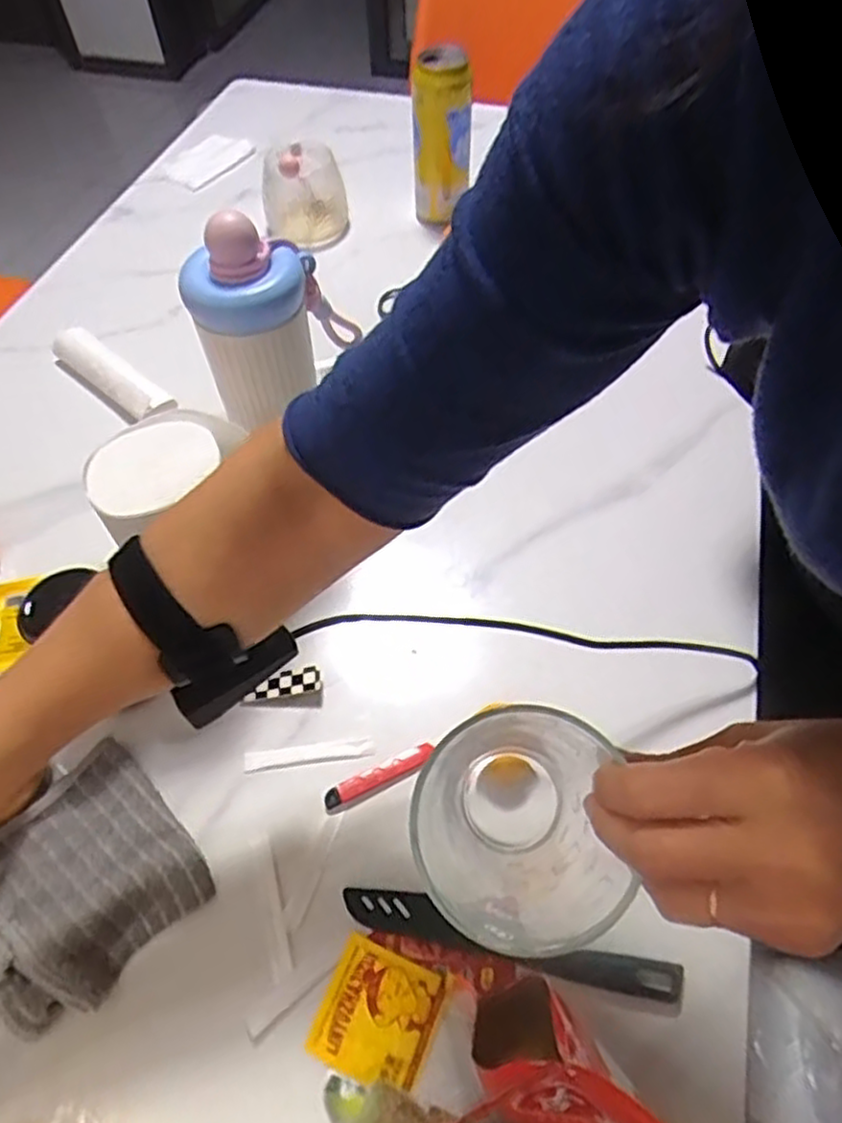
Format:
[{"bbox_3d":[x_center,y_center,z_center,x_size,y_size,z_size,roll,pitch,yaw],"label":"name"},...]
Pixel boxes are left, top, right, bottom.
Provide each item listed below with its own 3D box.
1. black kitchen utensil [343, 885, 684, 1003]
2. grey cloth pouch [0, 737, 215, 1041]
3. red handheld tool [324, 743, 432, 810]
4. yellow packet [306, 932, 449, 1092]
[{"bbox_3d":[0.051,0.224,0.426,0.196,0.007,0.024,11,56,9],"label":"black kitchen utensil"},{"bbox_3d":[-0.212,0.195,0.438,0.126,0.025,0.134,36,63,24],"label":"grey cloth pouch"},{"bbox_3d":[-0.028,0.142,0.482,0.078,0.005,0.013,-24,58,-14],"label":"red handheld tool"},{"bbox_3d":[-0.025,0.257,0.409,0.064,0.005,0.063,18,58,14],"label":"yellow packet"}]

